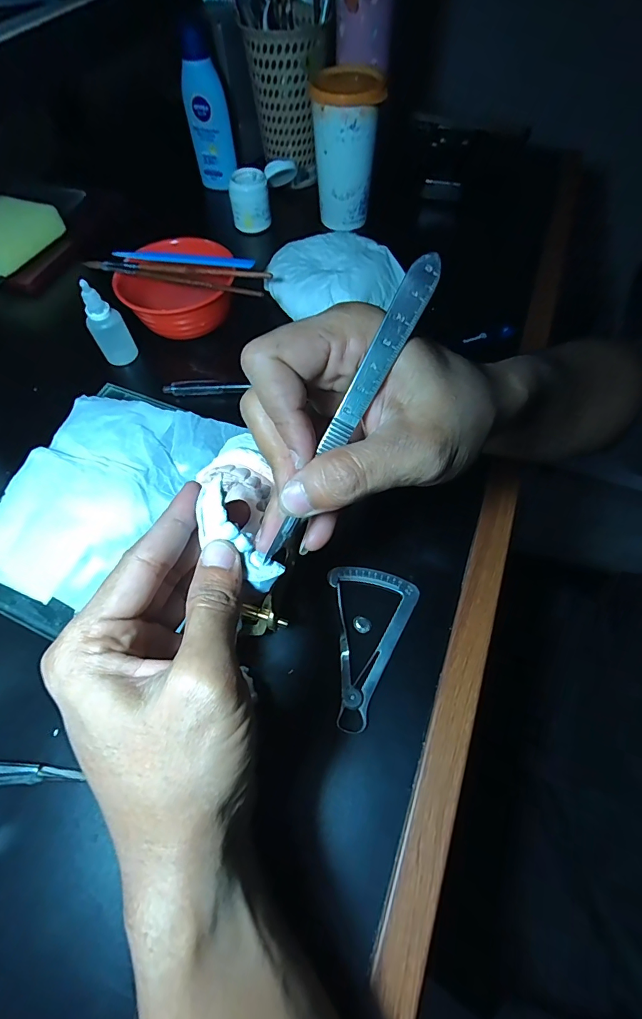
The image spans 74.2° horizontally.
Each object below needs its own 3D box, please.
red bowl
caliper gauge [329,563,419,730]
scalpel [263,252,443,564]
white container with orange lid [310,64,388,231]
[{"bbox_3d":[-0.136,-0.211,0.406,0.111,0.044,0.091,1,61,1],"label":"red bowl"},{"bbox_3d":[0.020,0.081,0.276,0.059,0.007,0.100,24,64,13],"label":"caliper gauge"},{"bbox_3d":[0.011,-0.035,0.175,0.008,0.006,0.140,33,103,17],"label":"scalpel"},{"bbox_3d":[0.027,-0.391,0.468,0.069,0.122,0.071,3,61,2],"label":"white container with orange lid"}]

